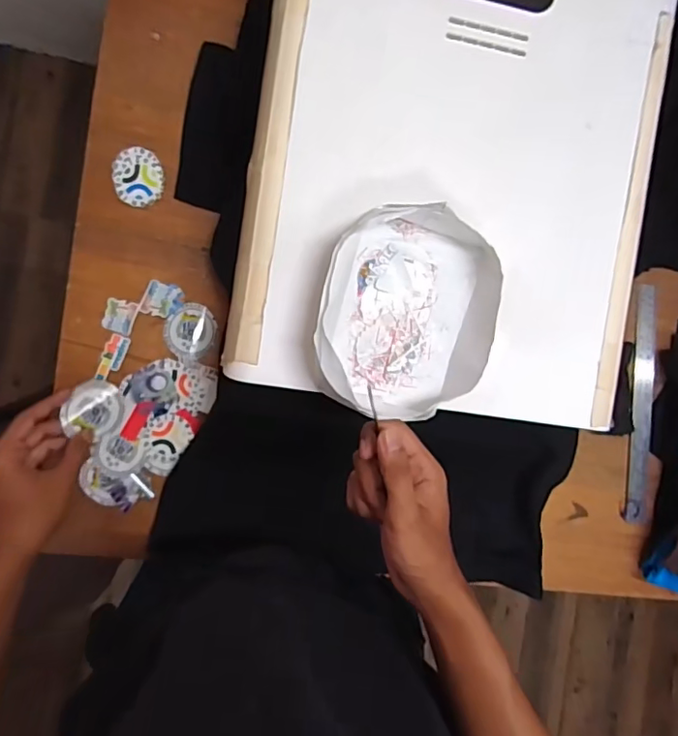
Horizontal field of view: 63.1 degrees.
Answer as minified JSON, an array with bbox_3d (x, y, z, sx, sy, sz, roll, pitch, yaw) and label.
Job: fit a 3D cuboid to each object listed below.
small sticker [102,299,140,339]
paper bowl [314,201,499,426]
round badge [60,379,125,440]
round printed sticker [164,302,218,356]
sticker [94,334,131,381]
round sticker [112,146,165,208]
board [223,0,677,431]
[{"bbox_3d":[-0.258,-0.061,0.649,0.034,0.004,0.039,21,86,-8],"label":"small sticker"},{"bbox_3d":[0.061,-0.048,0.510,0.156,0.053,0.185,8,90,-10],"label":"paper bowl"},{"bbox_3d":[-0.258,0.042,0.579,0.056,0.008,0.054,-6,93,-36],"label":"round badge"},{"bbox_3d":[-0.177,-0.045,0.665,0.059,0.010,0.064,0,89,-9],"label":"round printed sticker"},{"bbox_3d":[-0.266,-0.011,0.647,0.022,0.004,0.057,23,83,-16],"label":"sticker"},{"bbox_3d":[-0.237,-0.226,0.654,0.057,0.004,0.068,4,89,-9],"label":"round sticker"},{"bbox_3d":[0.121,-0.214,0.542,0.395,0.034,0.501,9,88,-8],"label":"board"}]

